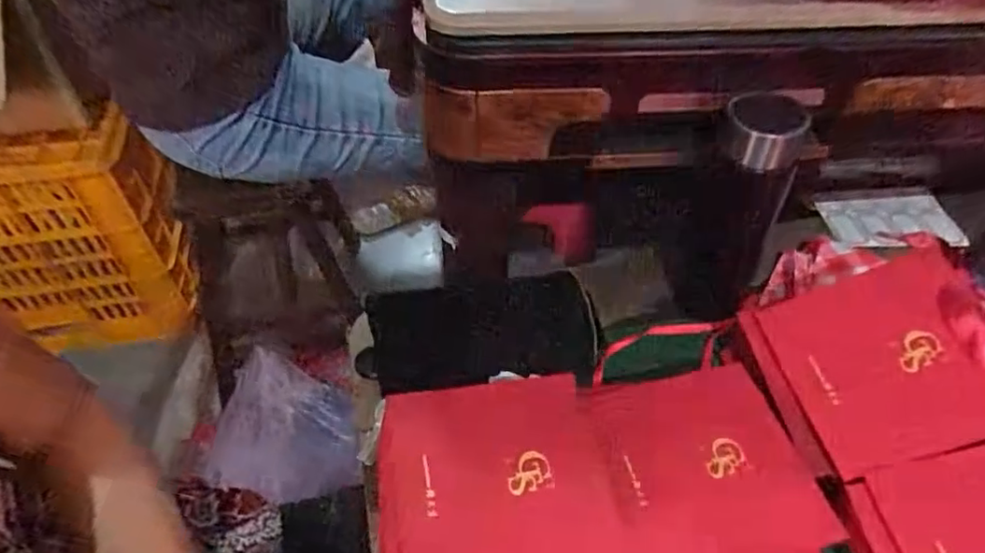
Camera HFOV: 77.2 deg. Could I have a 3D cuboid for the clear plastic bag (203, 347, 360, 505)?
[{"bbox_3d":[-0.285,0.213,0.895,0.215,0.040,0.156,21,85,14],"label":"clear plastic bag"}]

